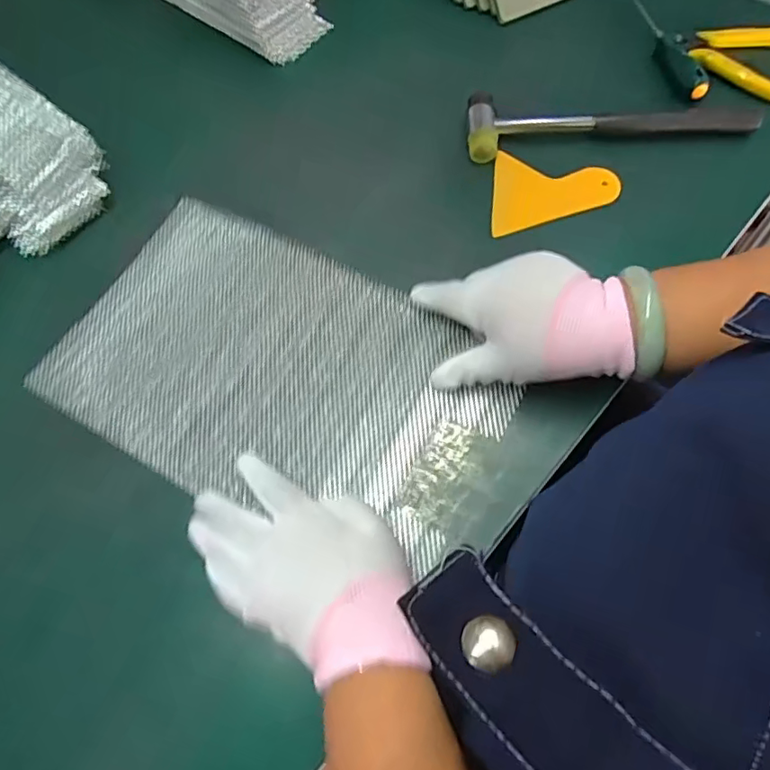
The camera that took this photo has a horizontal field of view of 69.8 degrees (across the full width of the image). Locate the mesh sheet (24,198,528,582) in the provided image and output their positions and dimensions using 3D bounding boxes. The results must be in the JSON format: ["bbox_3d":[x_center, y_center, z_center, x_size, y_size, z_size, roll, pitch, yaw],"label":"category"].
[{"bbox_3d":[-0.080,-0.008,0.411,0.320,0.010,0.197,28,74,12],"label":"mesh sheet"}]

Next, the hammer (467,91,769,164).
[{"bbox_3d":[0.191,-0.223,0.472,0.239,0.031,0.055,-3,69,3],"label":"hammer"}]

